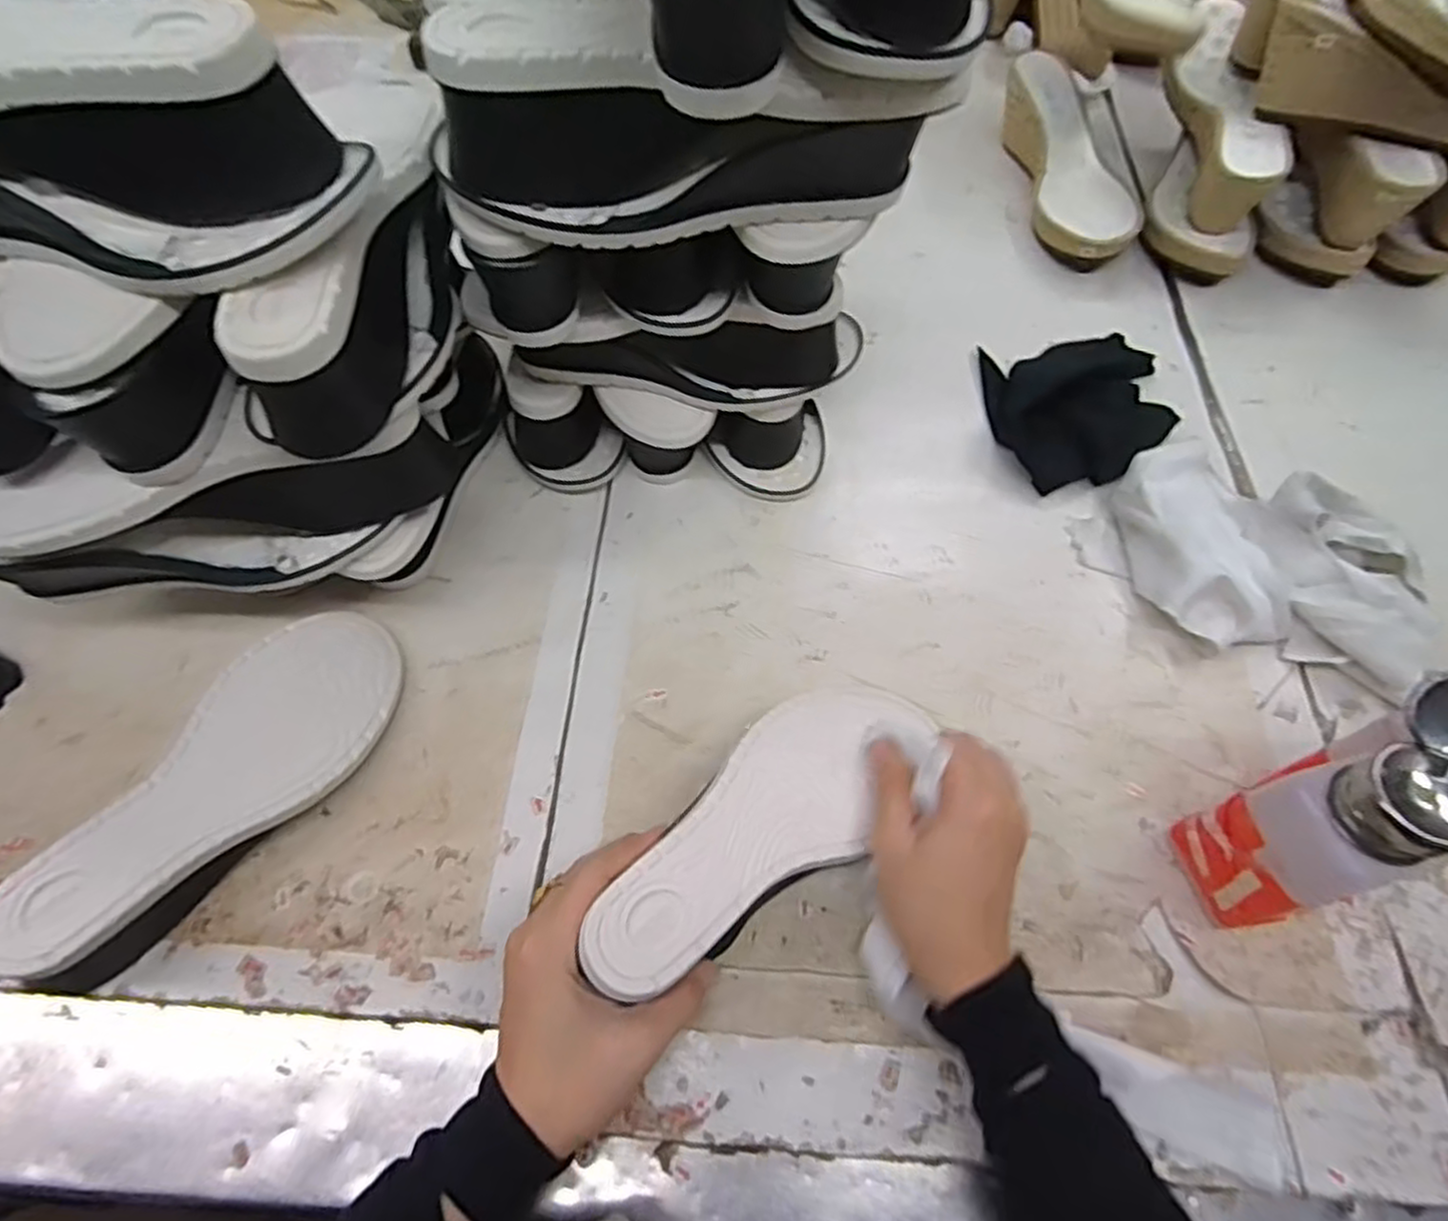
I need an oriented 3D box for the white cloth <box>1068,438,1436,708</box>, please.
[{"bbox_3d":[0.324,-0.031,0.462,0.188,0.041,0.126,26,66,14],"label":"white cloth"}]

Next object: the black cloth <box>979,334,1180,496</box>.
[{"bbox_3d":[0.259,-0.150,0.541,0.131,0.033,0.138,-3,62,0],"label":"black cloth"}]

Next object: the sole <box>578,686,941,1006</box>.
[{"bbox_3d":[0.027,0.100,0.372,0.073,0.016,0.220,42,54,18],"label":"sole"}]

